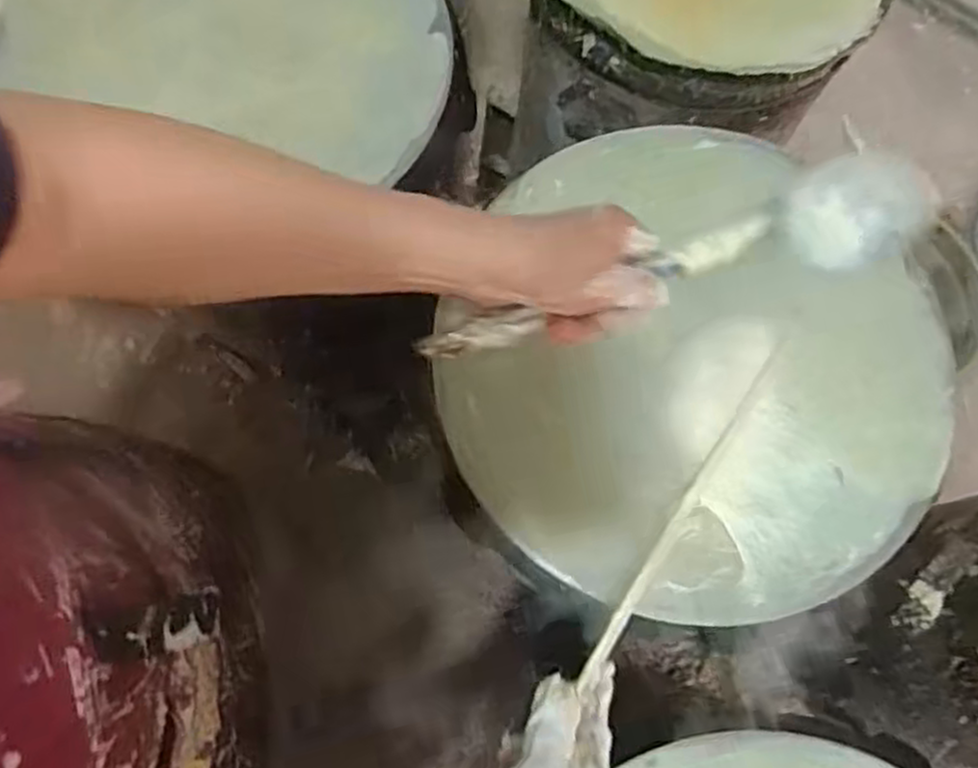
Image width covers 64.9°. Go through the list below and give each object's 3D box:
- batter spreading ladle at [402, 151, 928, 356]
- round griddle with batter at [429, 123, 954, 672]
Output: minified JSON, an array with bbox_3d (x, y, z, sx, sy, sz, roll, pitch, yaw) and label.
[{"bbox_3d":[0.124,-0.077,0.477,0.356,0.064,0.063,-17,75,-18],"label":"batter spreading ladle"},{"bbox_3d":[0.146,-0.025,0.577,0.357,0.052,0.384,-1,71,2],"label":"round griddle with batter"}]

